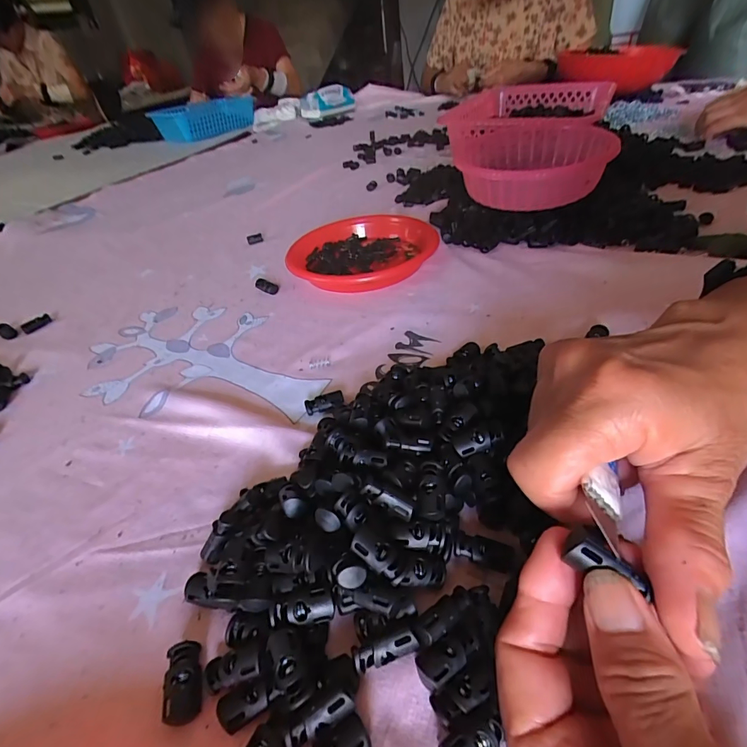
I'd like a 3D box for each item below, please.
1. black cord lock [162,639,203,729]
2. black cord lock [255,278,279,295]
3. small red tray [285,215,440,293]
[{"bbox_3d":[-0.079,0.129,0.177,0.013,0.010,0.027,-13,40,-7],"label":"black cord lock"},{"bbox_3d":[-0.116,-0.094,0.455,0.032,0.011,0.009,22,48,30],"label":"black cord lock"},{"bbox_3d":[-0.012,-0.136,0.475,0.155,0.024,0.158,12,44,22],"label":"small red tray"}]

